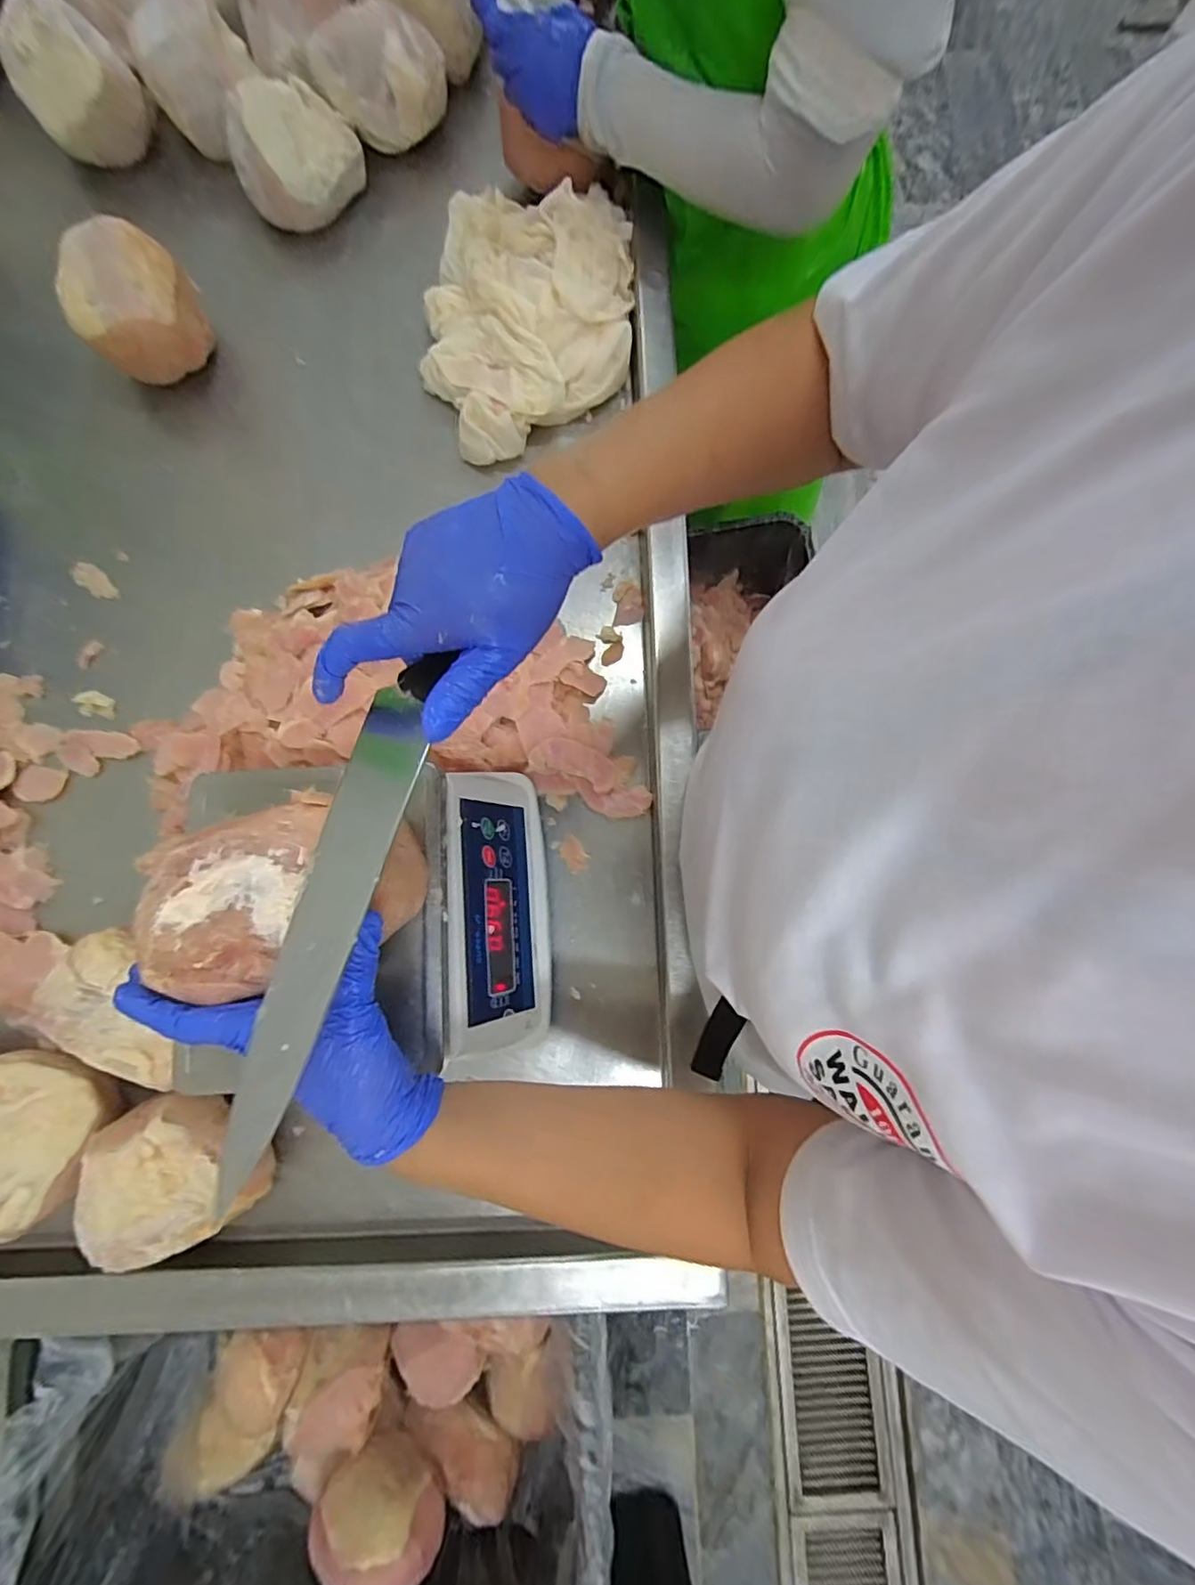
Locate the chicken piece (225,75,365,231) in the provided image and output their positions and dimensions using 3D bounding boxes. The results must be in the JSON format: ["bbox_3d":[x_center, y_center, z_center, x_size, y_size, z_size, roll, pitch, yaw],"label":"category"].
[{"bbox_3d":[-0.330,-0.700,0.654,0.132,0.086,0.105,-23,80,-5],"label":"chicken piece"}]

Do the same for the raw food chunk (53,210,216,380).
[{"bbox_3d":[-0.470,-0.493,0.611,0.115,0.086,0.133,-40,82,-8],"label":"raw food chunk"}]

